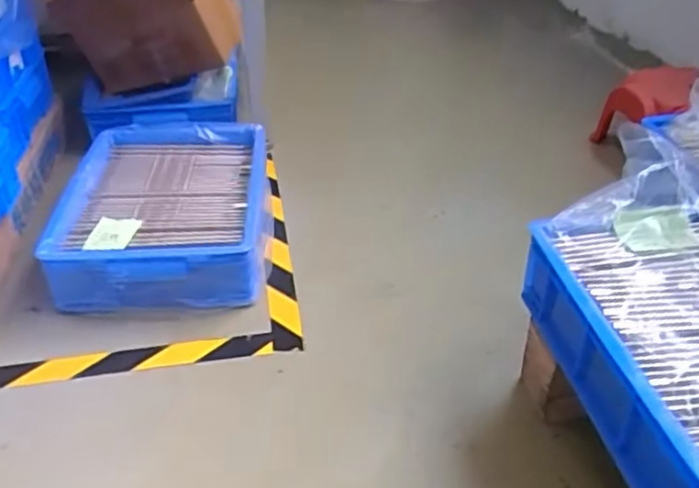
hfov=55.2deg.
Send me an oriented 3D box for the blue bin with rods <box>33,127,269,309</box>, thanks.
[{"bbox_3d":[-0.303,-0.056,1.145,0.320,0.125,0.435,-3,35,-4],"label":"blue bin with rods"}]

